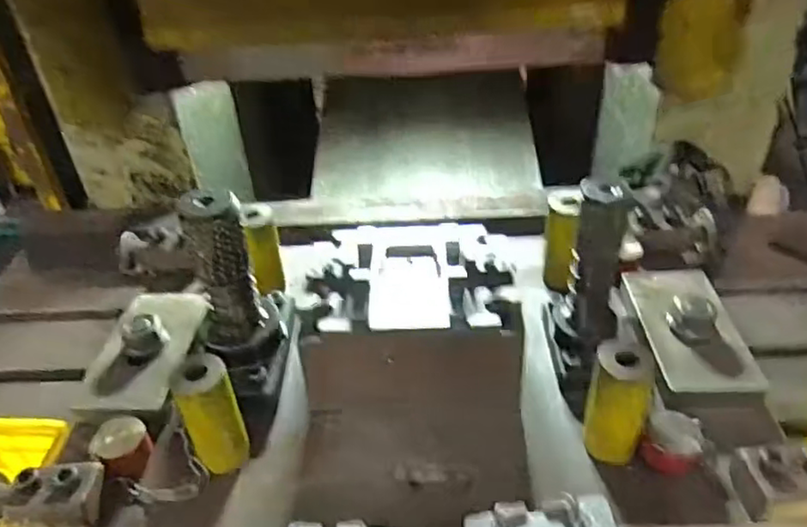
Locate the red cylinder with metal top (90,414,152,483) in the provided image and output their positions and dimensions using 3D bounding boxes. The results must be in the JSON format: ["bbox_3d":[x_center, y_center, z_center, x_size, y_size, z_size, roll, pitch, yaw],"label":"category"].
[{"bbox_3d":[-0.224,0.147,0.514,0.036,0.036,0.039,-2,37,2],"label":"red cylinder with metal top"}]

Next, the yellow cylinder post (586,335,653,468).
[{"bbox_3d":[0.158,0.104,0.476,0.040,0.096,0.033,16,41,24],"label":"yellow cylinder post"}]

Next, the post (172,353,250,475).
[{"bbox_3d":[-0.144,0.115,0.492,0.038,0.097,0.033,-17,39,-18],"label":"post"}]

